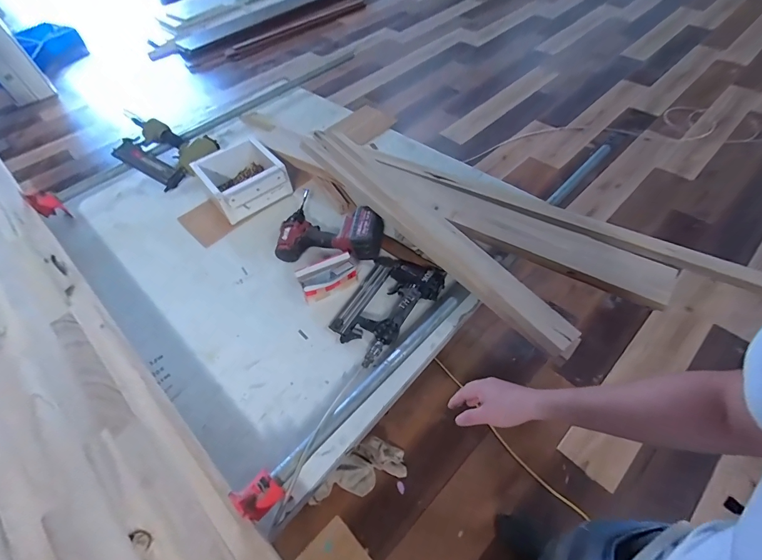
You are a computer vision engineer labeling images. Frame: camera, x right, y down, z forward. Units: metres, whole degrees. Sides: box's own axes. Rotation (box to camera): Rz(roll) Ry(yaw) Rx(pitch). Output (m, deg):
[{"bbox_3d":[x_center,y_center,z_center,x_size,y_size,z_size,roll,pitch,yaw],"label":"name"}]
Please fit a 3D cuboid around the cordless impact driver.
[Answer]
[{"bbox_3d":[-0.118,-0.151,0.904,0.251,0.095,0.223,3,55,7],"label":"cordless impact driver"}]

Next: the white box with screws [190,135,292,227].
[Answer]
[{"bbox_3d":[-0.389,-0.284,1.018,0.202,0.106,0.213,-34,59,-18],"label":"white box with screws"}]

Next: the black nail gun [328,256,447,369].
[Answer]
[{"bbox_3d":[0.005,0.046,0.786,0.171,0.056,0.259,30,62,24],"label":"black nail gun"}]

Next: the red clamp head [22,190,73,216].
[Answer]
[{"bbox_3d":[-0.930,-0.206,1.014,0.041,0.096,0.058,33,62,25],"label":"red clamp head"}]

